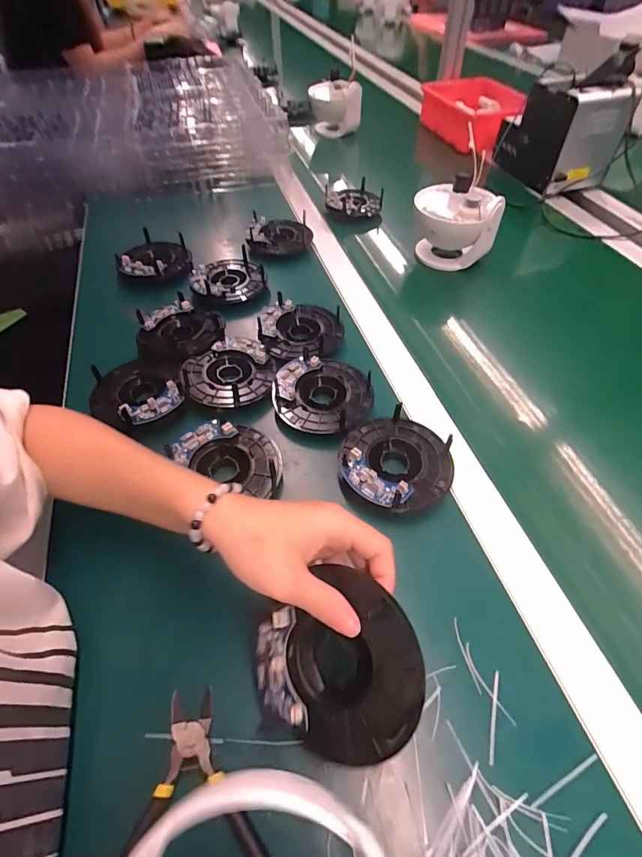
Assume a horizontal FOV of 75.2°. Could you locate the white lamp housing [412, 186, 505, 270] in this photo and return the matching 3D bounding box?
[{"bbox_3d":[0.192,-0.298,0.606,0.119,0.102,0.101,13,53,10],"label":"white lamp housing"}]

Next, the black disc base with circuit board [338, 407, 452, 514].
[{"bbox_3d":[0.068,0.029,0.378,0.097,0.020,0.100,0,52,0],"label":"black disc base with circuit board"}]

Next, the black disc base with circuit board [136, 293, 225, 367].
[{"bbox_3d":[-0.163,-0.119,0.485,0.094,0.014,0.099,-12,53,-9],"label":"black disc base with circuit board"}]

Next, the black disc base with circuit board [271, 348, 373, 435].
[{"bbox_3d":[0.000,-0.041,0.430,0.098,0.020,0.104,-2,52,-1],"label":"black disc base with circuit board"}]

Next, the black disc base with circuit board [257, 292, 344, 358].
[{"bbox_3d":[-0.024,-0.119,0.490,0.096,0.019,0.094,0,52,0],"label":"black disc base with circuit board"}]

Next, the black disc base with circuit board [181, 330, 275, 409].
[{"bbox_3d":[-0.097,-0.064,0.441,0.090,0.015,0.095,-6,52,-5],"label":"black disc base with circuit board"}]

